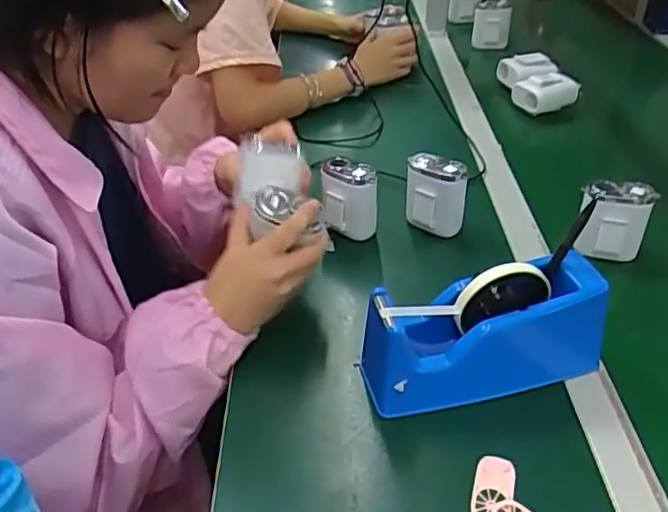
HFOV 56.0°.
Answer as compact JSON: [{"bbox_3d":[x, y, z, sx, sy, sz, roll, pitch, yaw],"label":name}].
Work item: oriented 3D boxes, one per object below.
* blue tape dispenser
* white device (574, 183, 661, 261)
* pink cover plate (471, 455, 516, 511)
[{"bbox_3d":[0.125,0.065,0.532,0.210,0.102,0.067,-10,39,-9],"label":"blue tape dispenser"},{"bbox_3d":[0.296,-0.036,0.668,0.071,0.081,0.027,4,38,9],"label":"white device"},{"bbox_3d":[0.119,0.174,0.470,0.029,0.004,0.059,11,40,16],"label":"pink cover plate"}]

